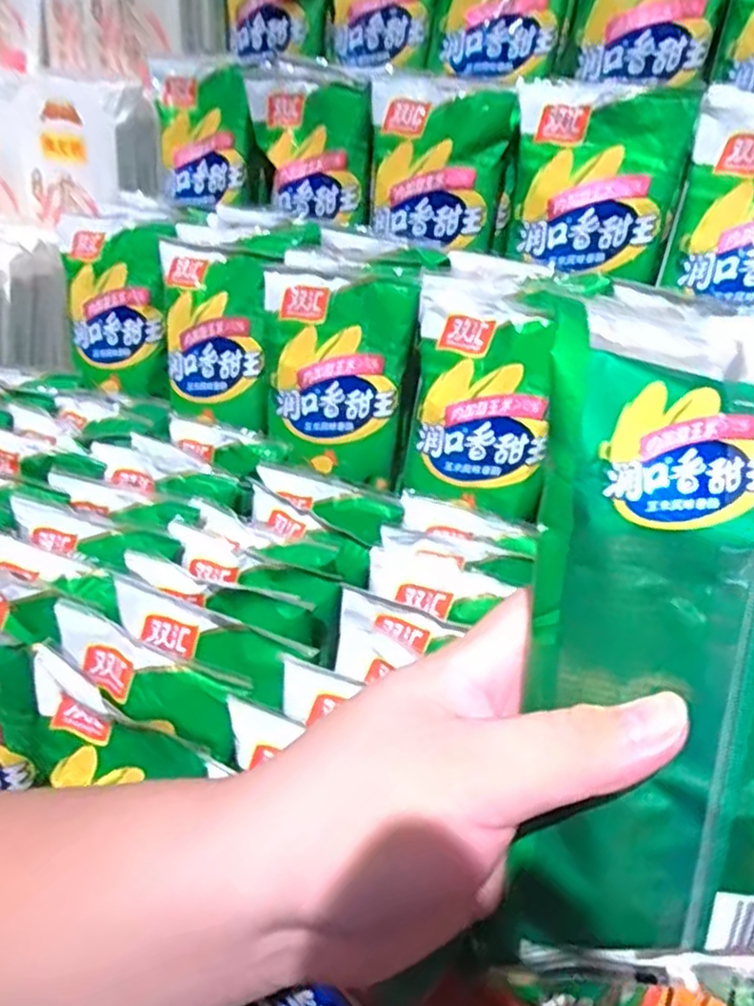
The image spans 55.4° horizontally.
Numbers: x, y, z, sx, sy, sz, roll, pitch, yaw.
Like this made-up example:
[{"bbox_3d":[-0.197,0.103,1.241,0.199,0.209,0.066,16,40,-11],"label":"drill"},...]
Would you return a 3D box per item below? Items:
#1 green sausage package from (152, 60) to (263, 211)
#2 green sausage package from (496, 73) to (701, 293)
[{"bbox_3d":[-0.139,-0.291,0.575,0.090,0.095,0.032,16,37,18],"label":"green sausage package"},{"bbox_3d":[0.137,-0.204,0.459,0.103,0.105,0.028,9,36,9],"label":"green sausage package"}]

